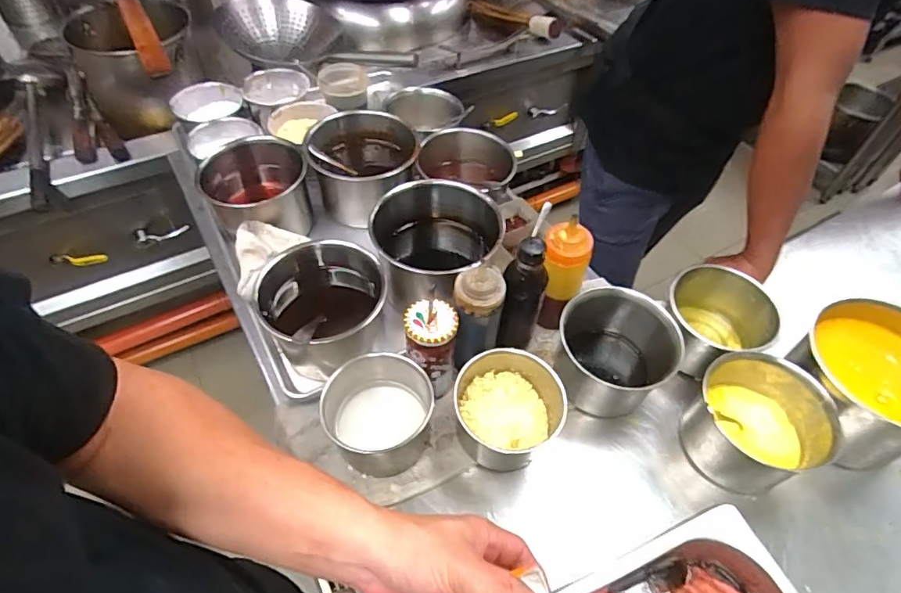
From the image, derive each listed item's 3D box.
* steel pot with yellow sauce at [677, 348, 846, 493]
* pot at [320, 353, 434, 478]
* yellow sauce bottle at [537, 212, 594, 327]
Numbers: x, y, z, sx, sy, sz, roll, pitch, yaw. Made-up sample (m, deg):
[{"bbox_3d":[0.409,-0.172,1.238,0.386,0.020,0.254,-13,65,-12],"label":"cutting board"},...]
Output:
[{"bbox_3d":[0.358,0.149,0.603,0.142,0.098,0.130,1,51,-1],"label":"steel pot with yellow sauce"},{"bbox_3d":[-0.091,0.138,0.600,0.131,0.078,0.122,1,51,-1],"label":"pot"},{"bbox_3d":[0.140,-0.018,0.668,0.058,0.167,0.052,13,52,8],"label":"yellow sauce bottle"}]

